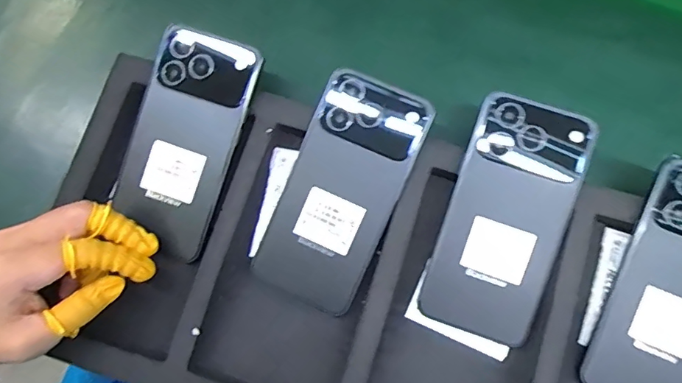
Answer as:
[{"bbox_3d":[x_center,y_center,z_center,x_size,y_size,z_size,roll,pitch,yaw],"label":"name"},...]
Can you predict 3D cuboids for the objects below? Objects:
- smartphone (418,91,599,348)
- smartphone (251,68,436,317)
[{"bbox_3d":[0.112,0.019,0.322,0.076,0.005,0.160,18,92,5],"label":"smartphone"},{"bbox_3d":[0.000,0.000,0.333,0.076,0.009,0.160,24,93,6],"label":"smartphone"}]

